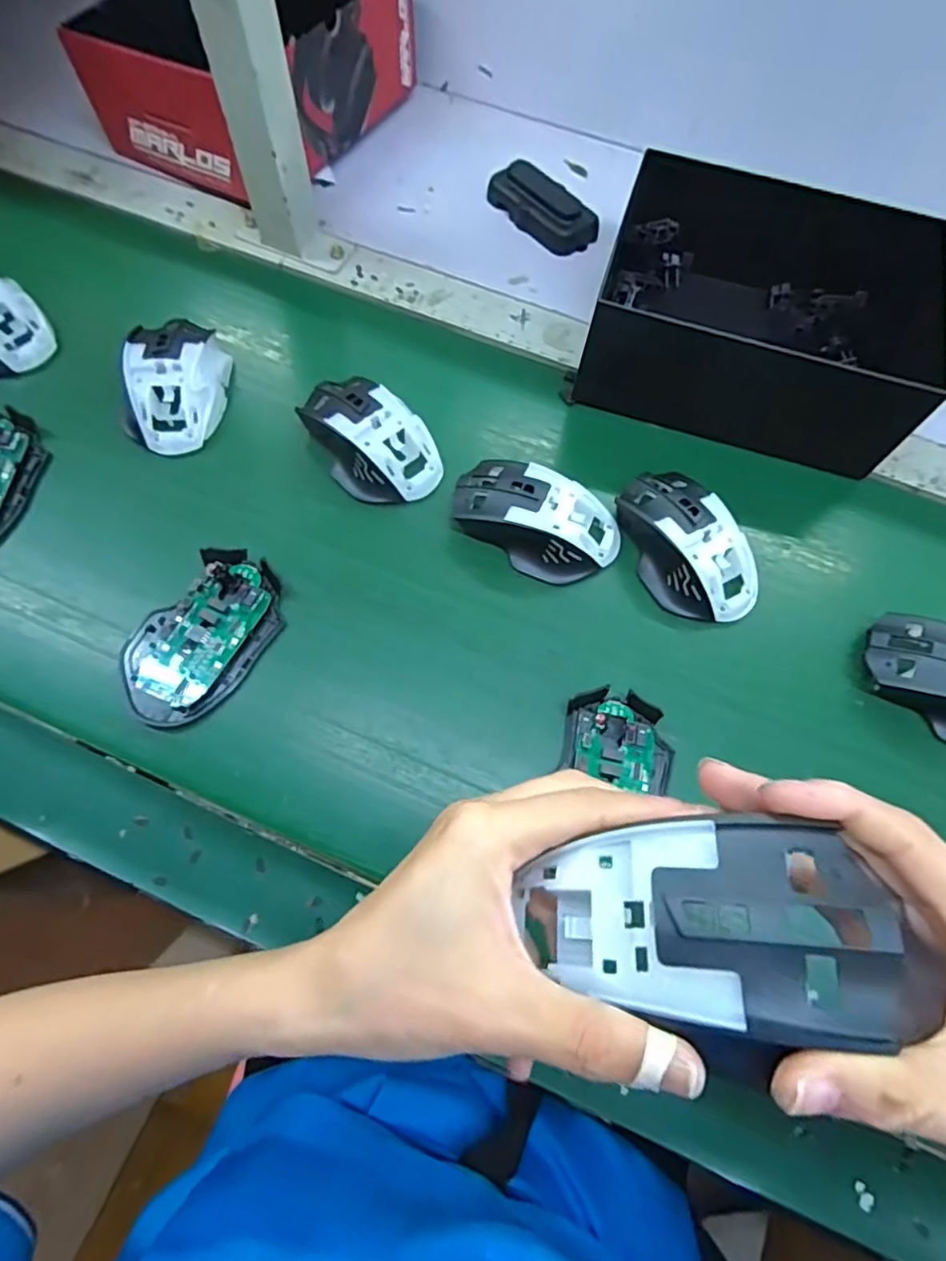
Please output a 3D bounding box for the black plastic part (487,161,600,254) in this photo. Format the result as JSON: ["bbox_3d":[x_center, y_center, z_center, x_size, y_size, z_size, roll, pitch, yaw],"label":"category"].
[{"bbox_3d":[0.063,-0.375,0.543,0.104,0.028,0.039,42,72,14],"label":"black plastic part"}]

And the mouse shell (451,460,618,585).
[{"bbox_3d":[0.044,-0.077,0.414,0.118,0.036,0.069,20,68,6],"label":"mouse shell"}]

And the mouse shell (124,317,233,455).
[{"bbox_3d":[-0.213,-0.183,0.444,0.067,0.037,0.108,-7,68,-5],"label":"mouse shell"}]

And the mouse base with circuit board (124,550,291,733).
[{"bbox_3d":[-0.168,0.004,0.381,0.072,0.018,0.114,35,71,11],"label":"mouse base with circuit board"}]

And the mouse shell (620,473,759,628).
[{"bbox_3d":[0.142,-0.058,0.408,0.064,0.034,0.112,-26,71,-12],"label":"mouse shell"}]

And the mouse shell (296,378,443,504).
[{"bbox_3d":[-0.073,-0.140,0.433,0.072,0.036,0.114,-39,74,-16],"label":"mouse shell"}]

